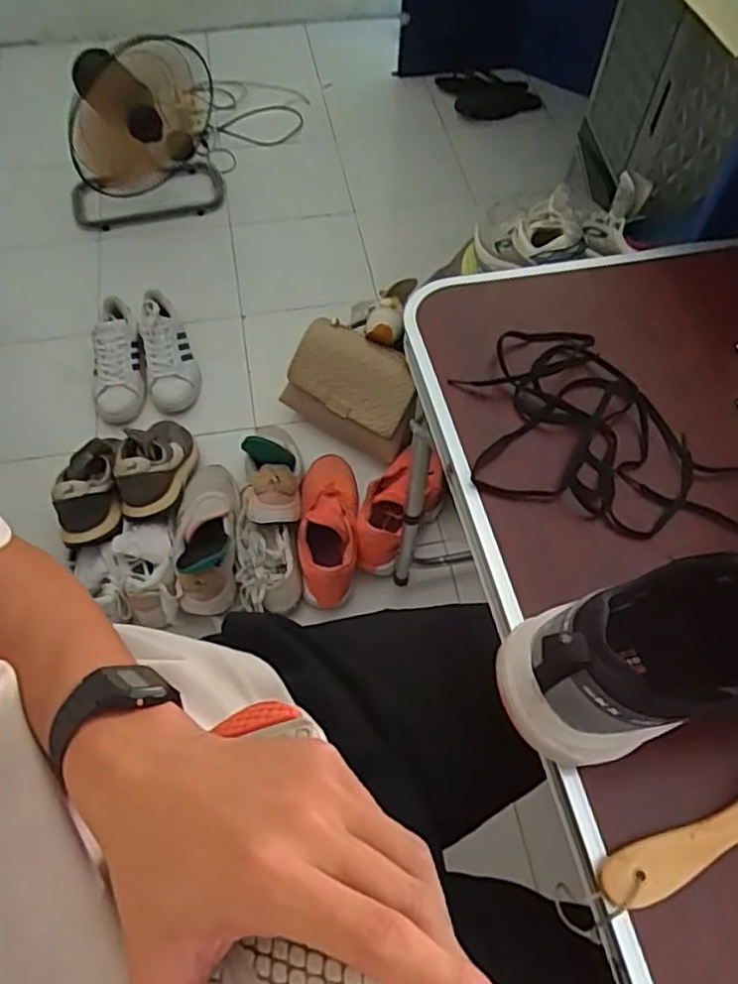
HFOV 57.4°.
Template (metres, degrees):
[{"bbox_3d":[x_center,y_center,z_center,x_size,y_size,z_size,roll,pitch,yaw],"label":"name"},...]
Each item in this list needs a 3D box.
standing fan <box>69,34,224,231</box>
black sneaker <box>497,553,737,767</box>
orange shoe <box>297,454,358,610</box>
[{"bbox_3d":[-0.536,-0.874,1.523,0.336,0.345,0.418,-8,60,-6],"label":"standing fan"},{"bbox_3d":[0.212,0.088,0.395,0.272,0.099,0.090,-9,60,-6],"label":"black sneaker"},{"bbox_3d":[-0.067,0.048,1.106,0.091,0.076,0.293,1,60,-1],"label":"orange shoe"}]

